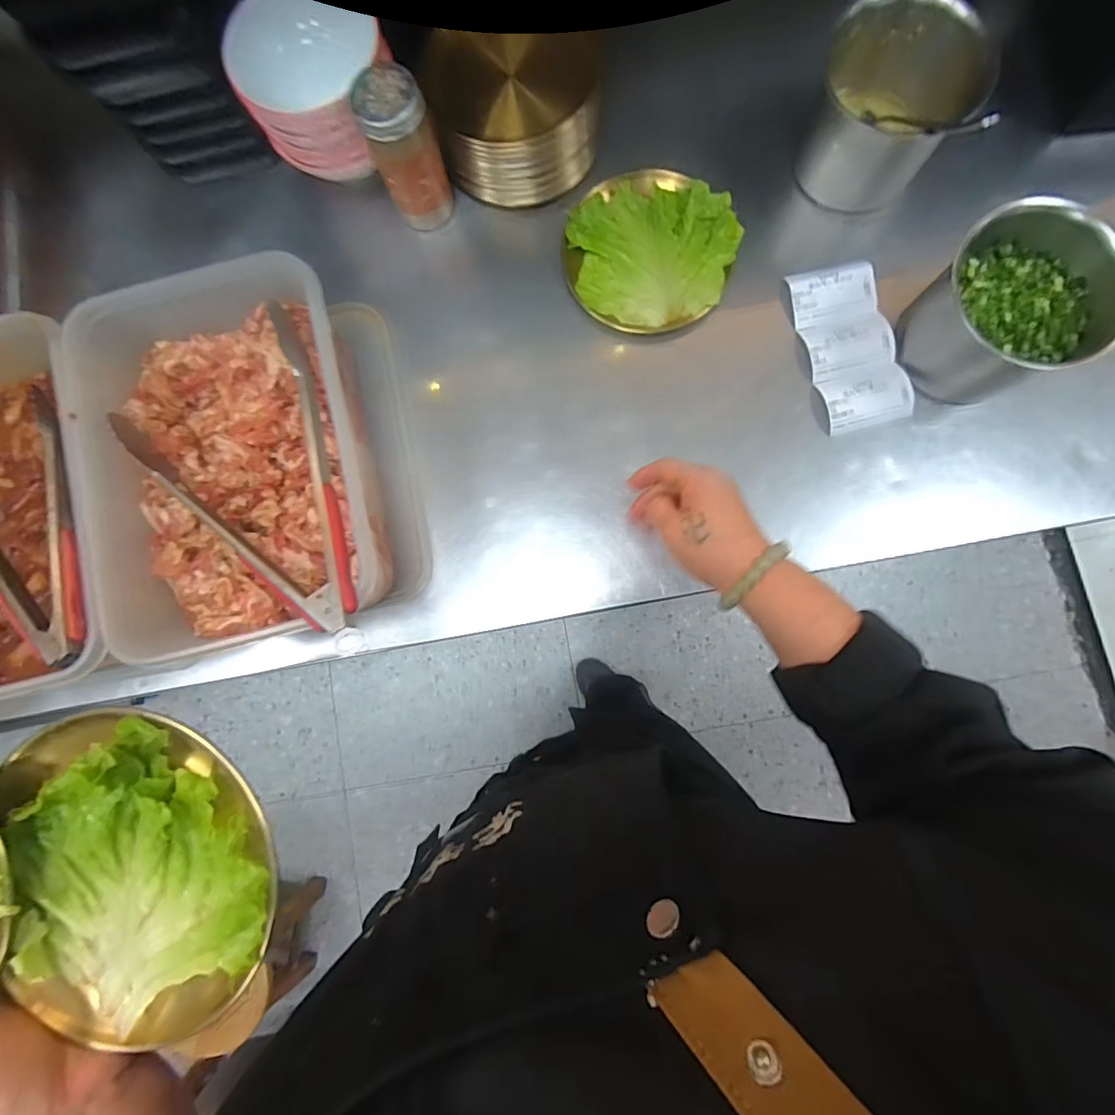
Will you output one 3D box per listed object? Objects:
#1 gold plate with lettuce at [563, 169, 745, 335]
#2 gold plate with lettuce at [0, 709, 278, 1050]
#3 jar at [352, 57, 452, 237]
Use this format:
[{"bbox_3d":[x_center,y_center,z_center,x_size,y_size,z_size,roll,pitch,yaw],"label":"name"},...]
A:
[{"bbox_3d":[0.089,-0.296,0.502,0.157,0.021,0.152,0,84,3],"label":"gold plate with lettuce"},{"bbox_3d":[-0.212,0.158,0.257,0.137,0.035,0.157,-12,83,2],"label":"gold plate with lettuce"},{"bbox_3d":[-0.136,-0.366,0.477,0.058,0.125,0.048,-23,83,1],"label":"jar"}]

